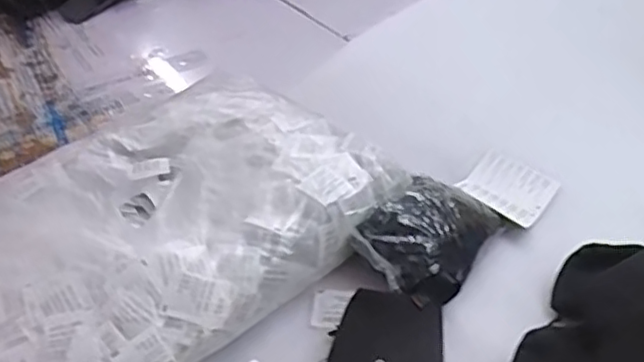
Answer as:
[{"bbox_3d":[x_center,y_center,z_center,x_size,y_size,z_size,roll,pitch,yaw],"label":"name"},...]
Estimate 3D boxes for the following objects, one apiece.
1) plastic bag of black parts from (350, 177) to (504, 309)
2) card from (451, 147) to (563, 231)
[{"bbox_3d":[0.109,0.054,0.633,0.097,0.071,0.144,26,45,33],"label":"plastic bag of black parts"},{"bbox_3d":[0.206,0.008,0.714,0.087,0.011,0.083,32,55,25],"label":"card"}]

